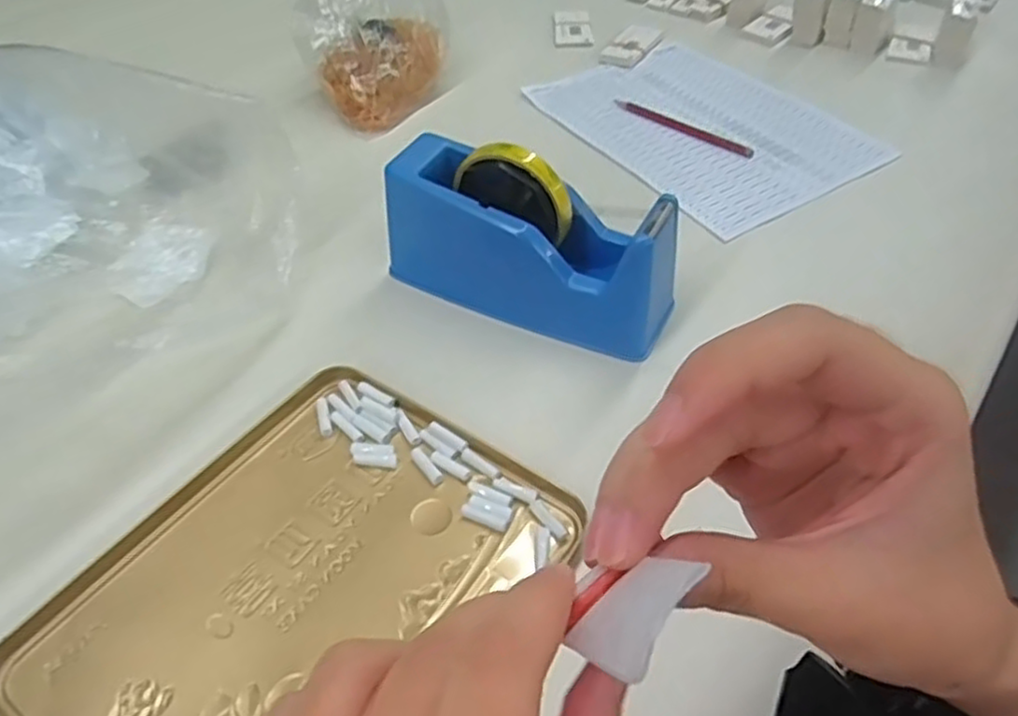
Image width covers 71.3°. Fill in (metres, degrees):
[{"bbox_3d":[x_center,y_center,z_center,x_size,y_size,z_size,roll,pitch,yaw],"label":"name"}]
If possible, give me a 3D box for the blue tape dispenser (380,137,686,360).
[{"bbox_3d":[0.012,-0.079,0.488,0.204,0.105,0.072,20,52,19],"label":"blue tape dispenser"}]

